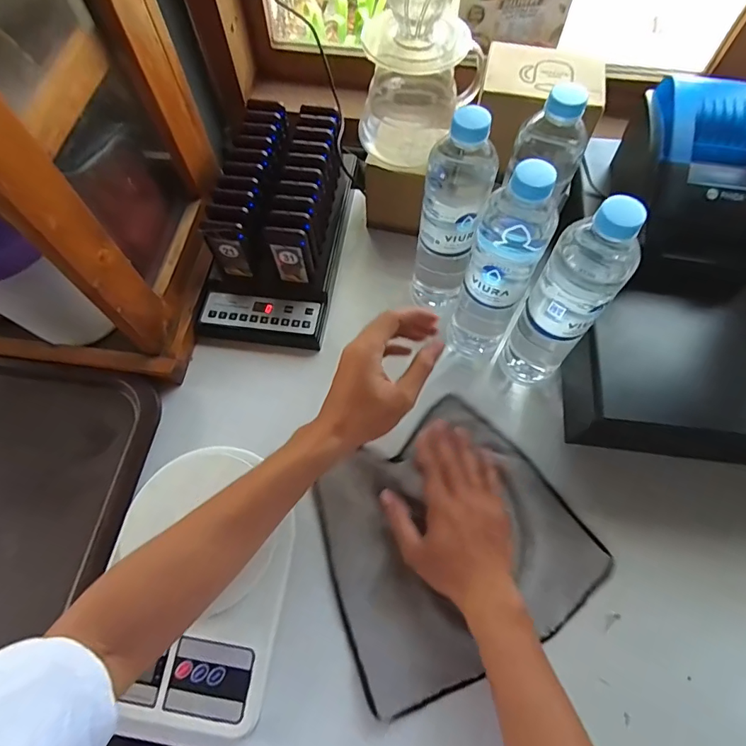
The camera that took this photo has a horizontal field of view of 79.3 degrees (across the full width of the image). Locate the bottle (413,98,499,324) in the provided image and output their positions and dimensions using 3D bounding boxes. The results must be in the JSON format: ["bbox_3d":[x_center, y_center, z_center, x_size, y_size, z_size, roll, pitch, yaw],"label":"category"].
[{"bbox_3d":[0.074,-0.134,0.447,0.058,0.223,0.058,9,65,5],"label":"bottle"}]

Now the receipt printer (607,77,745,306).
[{"bbox_3d":[0.316,-0.178,0.446,0.127,0.127,0.160,12,65,6],"label":"receipt printer"}]

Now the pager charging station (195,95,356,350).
[{"bbox_3d":[-0.113,-0.183,0.537,0.139,0.104,0.277,8,65,4],"label":"pager charging station"}]

